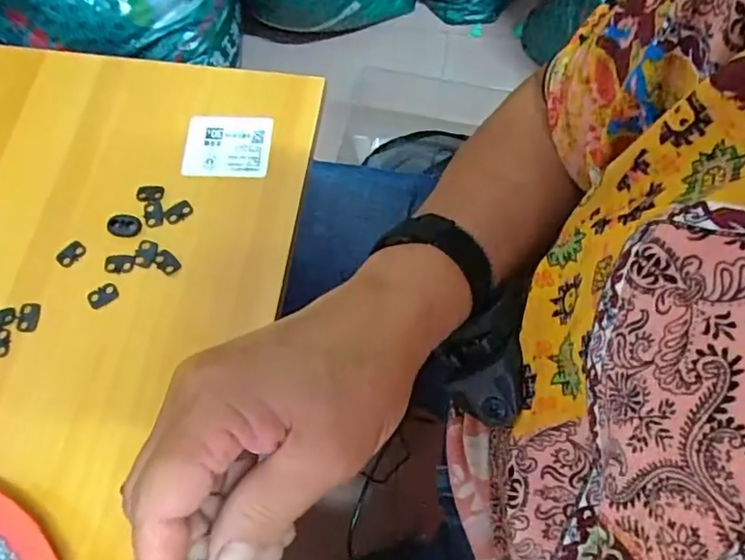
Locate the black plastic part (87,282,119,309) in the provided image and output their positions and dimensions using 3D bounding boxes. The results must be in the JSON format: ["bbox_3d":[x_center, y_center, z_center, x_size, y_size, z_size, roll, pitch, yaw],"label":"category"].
[{"bbox_3d":[-0.169,0.009,0.349,0.018,0.004,0.012,-34,71,-12],"label":"black plastic part"}]

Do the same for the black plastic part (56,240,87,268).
[{"bbox_3d":[-0.195,-0.017,0.360,0.013,0.004,0.019,34,72,14],"label":"black plastic part"}]

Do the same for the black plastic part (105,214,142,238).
[{"bbox_3d":[-0.163,-0.036,0.366,0.020,0.004,0.015,7,68,4],"label":"black plastic part"}]

